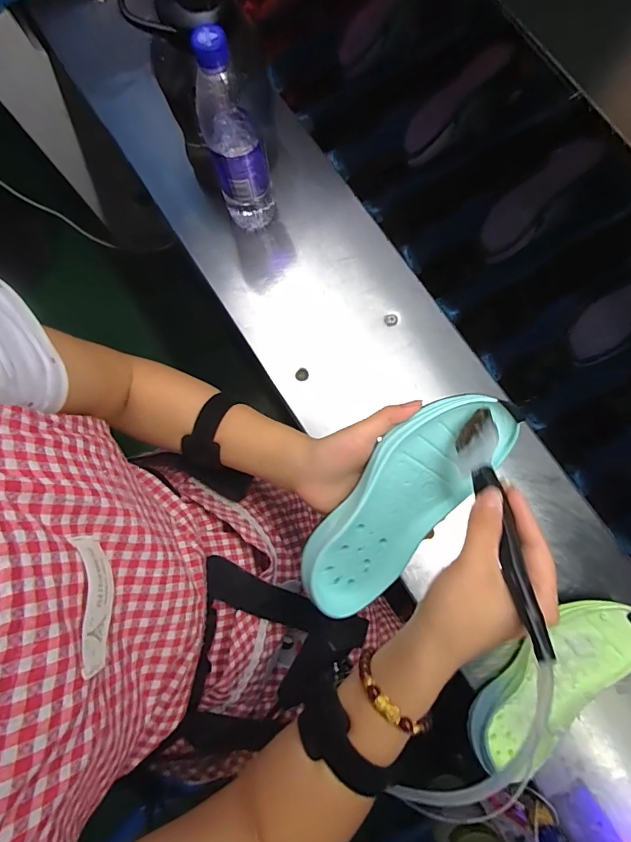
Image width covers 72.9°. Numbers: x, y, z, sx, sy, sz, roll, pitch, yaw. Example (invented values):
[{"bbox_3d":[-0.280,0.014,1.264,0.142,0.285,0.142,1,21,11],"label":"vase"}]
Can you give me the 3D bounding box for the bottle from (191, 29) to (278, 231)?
[{"bbox_3d":[-0.089,-0.308,0.482,0.063,0.235,0.063,-15,81,-4],"label":"bottle"}]

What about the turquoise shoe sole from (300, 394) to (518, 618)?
[{"bbox_3d":[0.077,0.069,0.350,0.088,0.035,0.206,35,97,-14],"label":"turquoise shoe sole"}]

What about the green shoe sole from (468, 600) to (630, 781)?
[{"bbox_3d":[0.256,0.282,0.464,0.223,0.042,0.091,-42,84,-8],"label":"green shoe sole"}]

